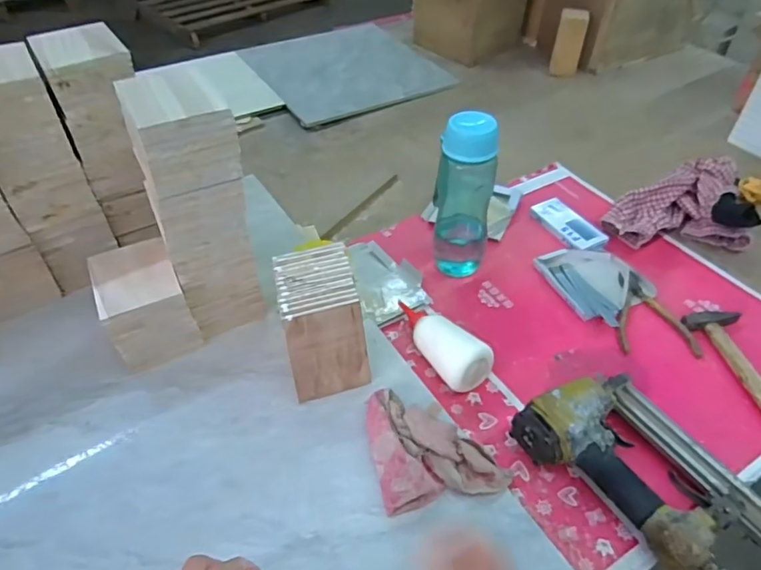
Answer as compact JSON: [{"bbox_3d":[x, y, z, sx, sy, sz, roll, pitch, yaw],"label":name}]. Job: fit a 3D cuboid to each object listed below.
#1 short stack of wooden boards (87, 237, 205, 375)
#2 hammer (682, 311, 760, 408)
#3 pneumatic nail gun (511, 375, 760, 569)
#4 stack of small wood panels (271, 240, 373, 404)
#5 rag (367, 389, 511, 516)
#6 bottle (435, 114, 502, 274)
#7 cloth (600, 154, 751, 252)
[{"bbox_3d":[-0.289,0.022,0.643,0.094,0.095,0.132,-22,50,-21],"label":"short stack of wooden boards"},{"bbox_3d":[0.450,0.124,0.614,0.066,0.029,0.245,-4,46,-6],"label":"hammer"},{"bbox_3d":[0.276,0.182,0.528,0.158,0.059,0.245,-31,54,-28],"label":"pneumatic nail gun"},{"bbox_3d":[-0.070,0.042,0.622,0.086,0.105,0.145,-10,47,-11],"label":"stack of small wood panels"},{"bbox_3d":[0.056,0.162,0.556,0.133,0.033,0.135,-8,47,-9],"label":"rag"},{"bbox_3d":[0.114,-0.119,0.722,0.077,0.237,0.064,9,46,8],"label":"bottle"},{"bbox_3d":[0.473,-0.136,0.847,0.237,0.073,0.181,1,46,0],"label":"cloth"}]

